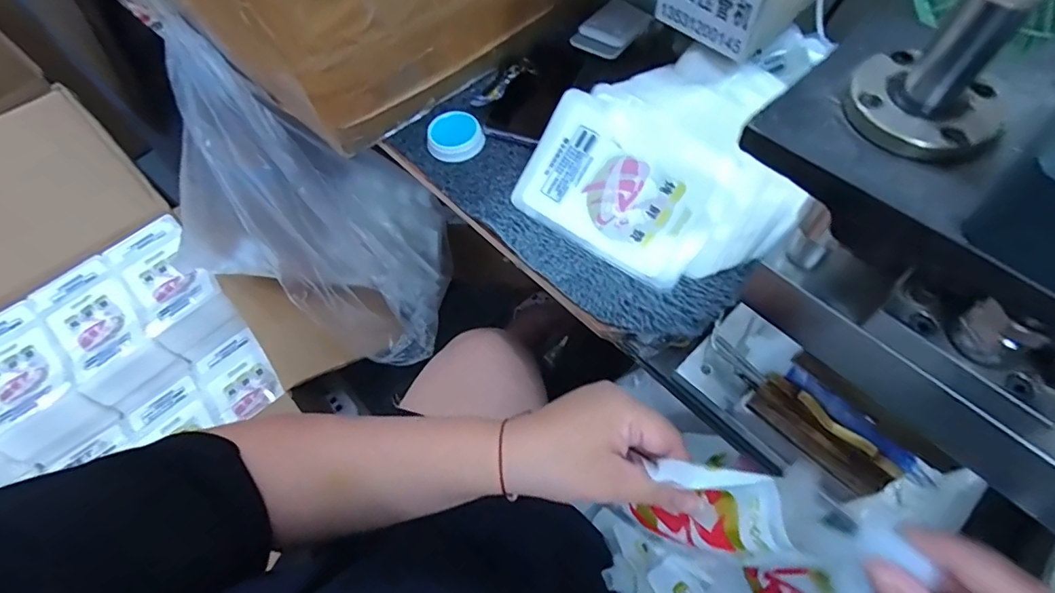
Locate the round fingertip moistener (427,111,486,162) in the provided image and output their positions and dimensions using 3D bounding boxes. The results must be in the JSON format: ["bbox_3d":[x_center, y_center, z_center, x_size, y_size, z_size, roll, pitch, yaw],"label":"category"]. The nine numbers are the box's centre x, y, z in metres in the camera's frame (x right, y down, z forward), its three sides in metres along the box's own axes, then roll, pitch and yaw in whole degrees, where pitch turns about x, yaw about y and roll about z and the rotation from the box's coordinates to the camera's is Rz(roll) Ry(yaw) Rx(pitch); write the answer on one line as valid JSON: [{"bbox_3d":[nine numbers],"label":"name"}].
[{"bbox_3d":[-0.081,-0.181,0.574,0.061,0.021,0.060,-1,61,3],"label":"round fingertip moistener"}]

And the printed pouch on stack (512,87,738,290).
[{"bbox_3d":[0.089,-0.108,0.500,0.184,0.010,0.134,32,94,14],"label":"printed pouch on stack"}]

